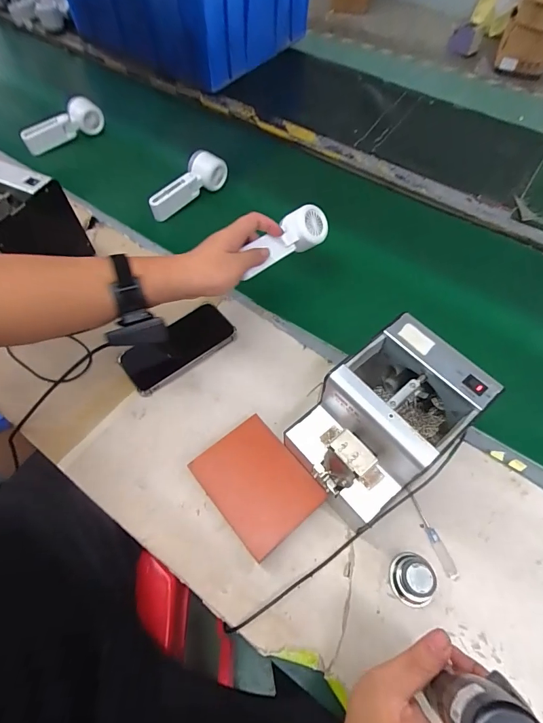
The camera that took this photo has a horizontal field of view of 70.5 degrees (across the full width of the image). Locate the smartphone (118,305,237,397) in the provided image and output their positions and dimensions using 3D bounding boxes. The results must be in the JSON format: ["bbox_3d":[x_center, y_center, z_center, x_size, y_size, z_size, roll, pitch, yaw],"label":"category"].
[{"bbox_3d":[-0.133,-0.021,0.550,0.157,0.017,0.074,-33,65,-20],"label":"smartphone"}]

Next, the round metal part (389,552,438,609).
[{"bbox_3d":[0.149,0.228,0.402,0.040,0.025,0.049,-9,59,-8],"label":"round metal part"}]

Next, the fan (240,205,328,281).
[{"bbox_3d":[0.019,-0.176,0.545,0.156,0.044,0.059,-35,102,-36],"label":"fan"}]

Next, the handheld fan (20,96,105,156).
[{"bbox_3d":[-0.449,-0.506,0.824,0.165,0.054,0.052,-37,66,-21],"label":"handheld fan"}]

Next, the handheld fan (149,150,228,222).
[{"bbox_3d":[-0.160,-0.328,0.715,0.157,0.055,0.064,-35,66,-21],"label":"handheld fan"}]

